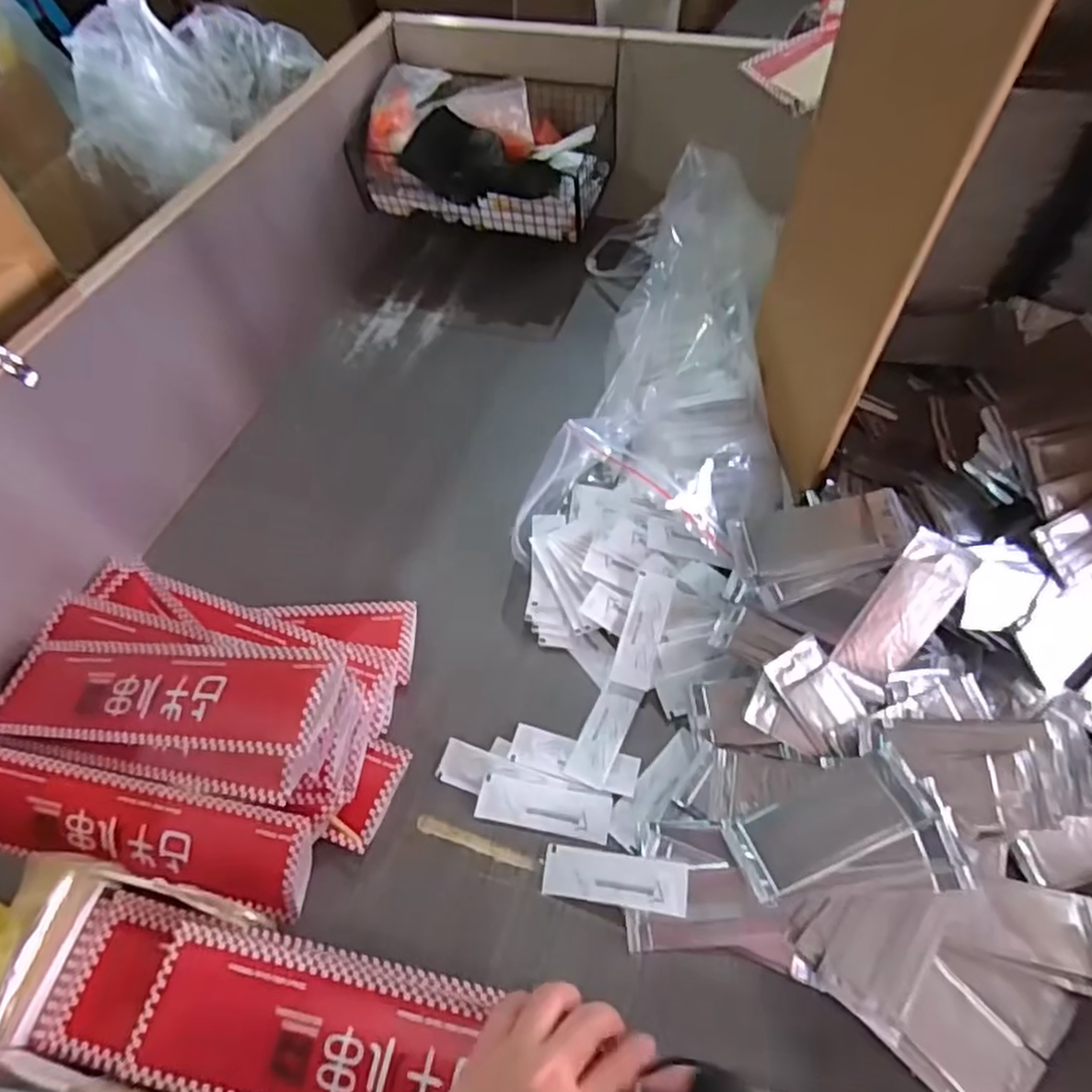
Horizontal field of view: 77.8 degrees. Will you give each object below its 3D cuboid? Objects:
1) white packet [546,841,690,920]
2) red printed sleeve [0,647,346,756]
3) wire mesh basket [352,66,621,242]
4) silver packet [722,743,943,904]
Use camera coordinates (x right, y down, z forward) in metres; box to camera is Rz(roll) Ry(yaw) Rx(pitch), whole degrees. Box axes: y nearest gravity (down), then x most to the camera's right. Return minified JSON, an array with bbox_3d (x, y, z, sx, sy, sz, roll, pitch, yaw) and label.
[{"bbox_3d":[0.045,0.217,0.442,0.093,0.004,0.031,2,66,15],"label":"white packet"},{"bbox_3d":[-0.273,0.102,0.472,0.284,0.023,0.070,-3,57,18],"label":"red printed sleeve"},{"bbox_3d":[-0.070,-0.457,0.775,0.277,0.108,0.154,11,59,10],"label":"wire mesh basket"},{"bbox_3d":[0.181,0.176,0.433,0.124,0.011,0.051,-25,48,-3],"label":"silver packet"}]

